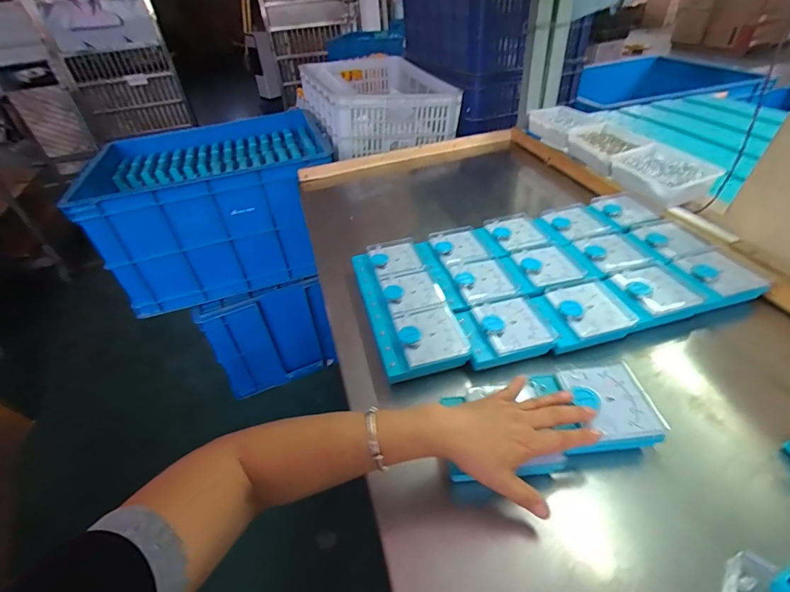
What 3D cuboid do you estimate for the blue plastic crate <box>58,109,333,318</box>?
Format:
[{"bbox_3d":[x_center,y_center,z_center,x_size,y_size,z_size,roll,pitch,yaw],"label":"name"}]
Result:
[{"bbox_3d":[-0.595,-0.337,1.412,0.718,0.380,0.619,-17,41,-12],"label":"blue plastic crate"}]

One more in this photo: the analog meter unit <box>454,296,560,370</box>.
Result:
[{"bbox_3d":[0.151,0.045,0.554,0.120,0.026,0.097,-12,40,-7],"label":"analog meter unit"}]

